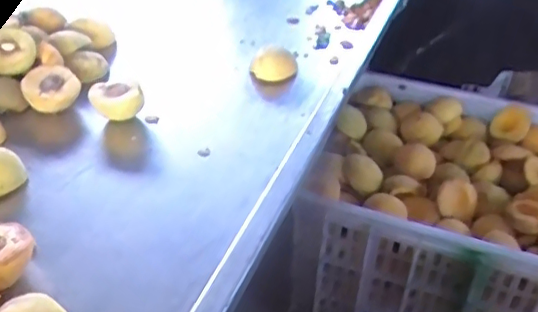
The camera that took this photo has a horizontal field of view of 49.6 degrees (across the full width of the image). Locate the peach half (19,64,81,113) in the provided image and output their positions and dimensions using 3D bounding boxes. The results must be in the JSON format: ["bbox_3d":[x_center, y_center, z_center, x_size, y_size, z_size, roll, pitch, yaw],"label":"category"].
[{"bbox_3d":[-0.249,-0.075,0.668,0.059,0.031,0.059,9,56,-13],"label":"peach half"}]

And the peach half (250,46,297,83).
[{"bbox_3d":[0.006,-0.115,0.757,0.061,0.035,0.043,0,38,-2],"label":"peach half"}]

